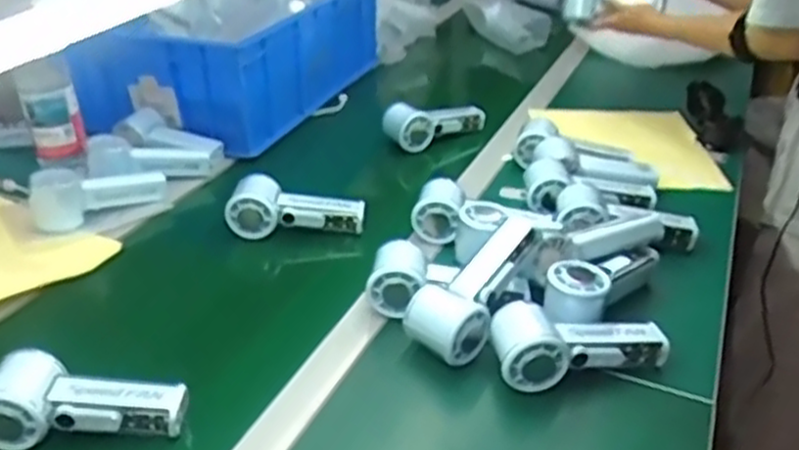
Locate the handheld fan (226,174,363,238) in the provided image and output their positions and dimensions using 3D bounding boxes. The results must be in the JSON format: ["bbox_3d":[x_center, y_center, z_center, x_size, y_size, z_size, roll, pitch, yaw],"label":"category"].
[{"bbox_3d":[-0.119,-0.019,0.842,0.156,0.054,0.043,3,30,4],"label":"handheld fan"}]

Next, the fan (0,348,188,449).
[{"bbox_3d":[-0.249,0.134,0.576,0.156,0.048,0.057,-1,30,-2],"label":"fan"}]

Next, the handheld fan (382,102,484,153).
[{"bbox_3d":[0.055,-0.153,1.074,0.148,0.058,0.053,-21,36,-32],"label":"handheld fan"}]

